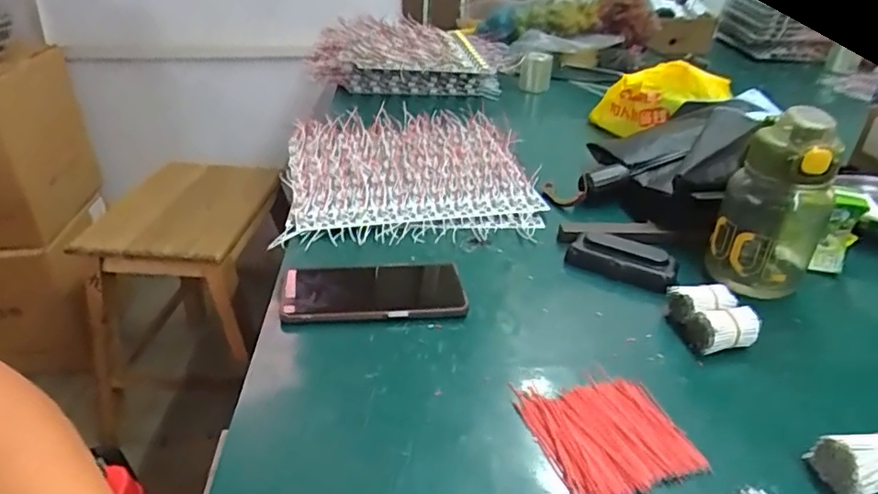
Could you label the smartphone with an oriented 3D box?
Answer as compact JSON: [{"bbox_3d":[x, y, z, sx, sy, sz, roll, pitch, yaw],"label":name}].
[{"bbox_3d":[-0.061,0.039,0.510,0.161,0.013,0.079,-1,33,-7],"label":"smartphone"}]

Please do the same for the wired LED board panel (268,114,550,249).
[{"bbox_3d":[-0.044,-0.106,0.735,0.296,0.034,0.313,-5,33,-8],"label":"wired LED board panel"}]

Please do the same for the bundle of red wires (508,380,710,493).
[{"bbox_3d":[0.119,0.129,0.396,0.104,0.008,0.094,-8,35,-18],"label":"bundle of red wires"}]

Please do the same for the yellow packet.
[{"bbox_3d":[0.317,-0.216,0.837,0.201,0.087,0.068,-13,22,32],"label":"yellow packet"}]

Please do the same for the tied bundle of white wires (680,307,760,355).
[{"bbox_3d":[0.240,0.070,0.478,0.050,0.035,0.033,-6,34,-15],"label":"tied bundle of white wires"}]

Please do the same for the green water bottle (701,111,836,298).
[{"bbox_3d":[0.311,-0.037,0.518,0.089,0.171,0.077,22,36,27],"label":"green water bottle"}]

